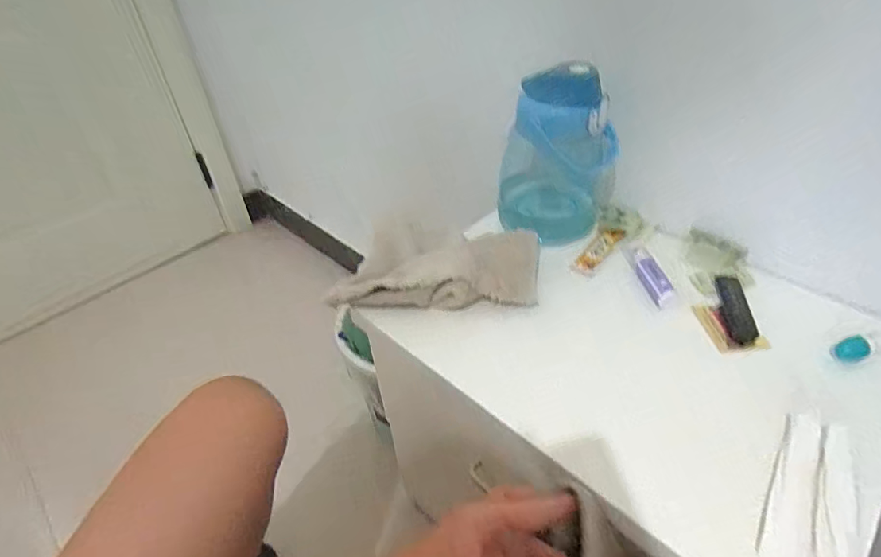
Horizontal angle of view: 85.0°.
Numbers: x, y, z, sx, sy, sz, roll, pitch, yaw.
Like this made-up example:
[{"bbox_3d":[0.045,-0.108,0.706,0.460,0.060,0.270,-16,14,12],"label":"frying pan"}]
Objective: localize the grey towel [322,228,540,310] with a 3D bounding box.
[{"bbox_3d":[-0.005,-0.007,0.519,0.222,0.048,0.075,-1,40,2],"label":"grey towel"}]

